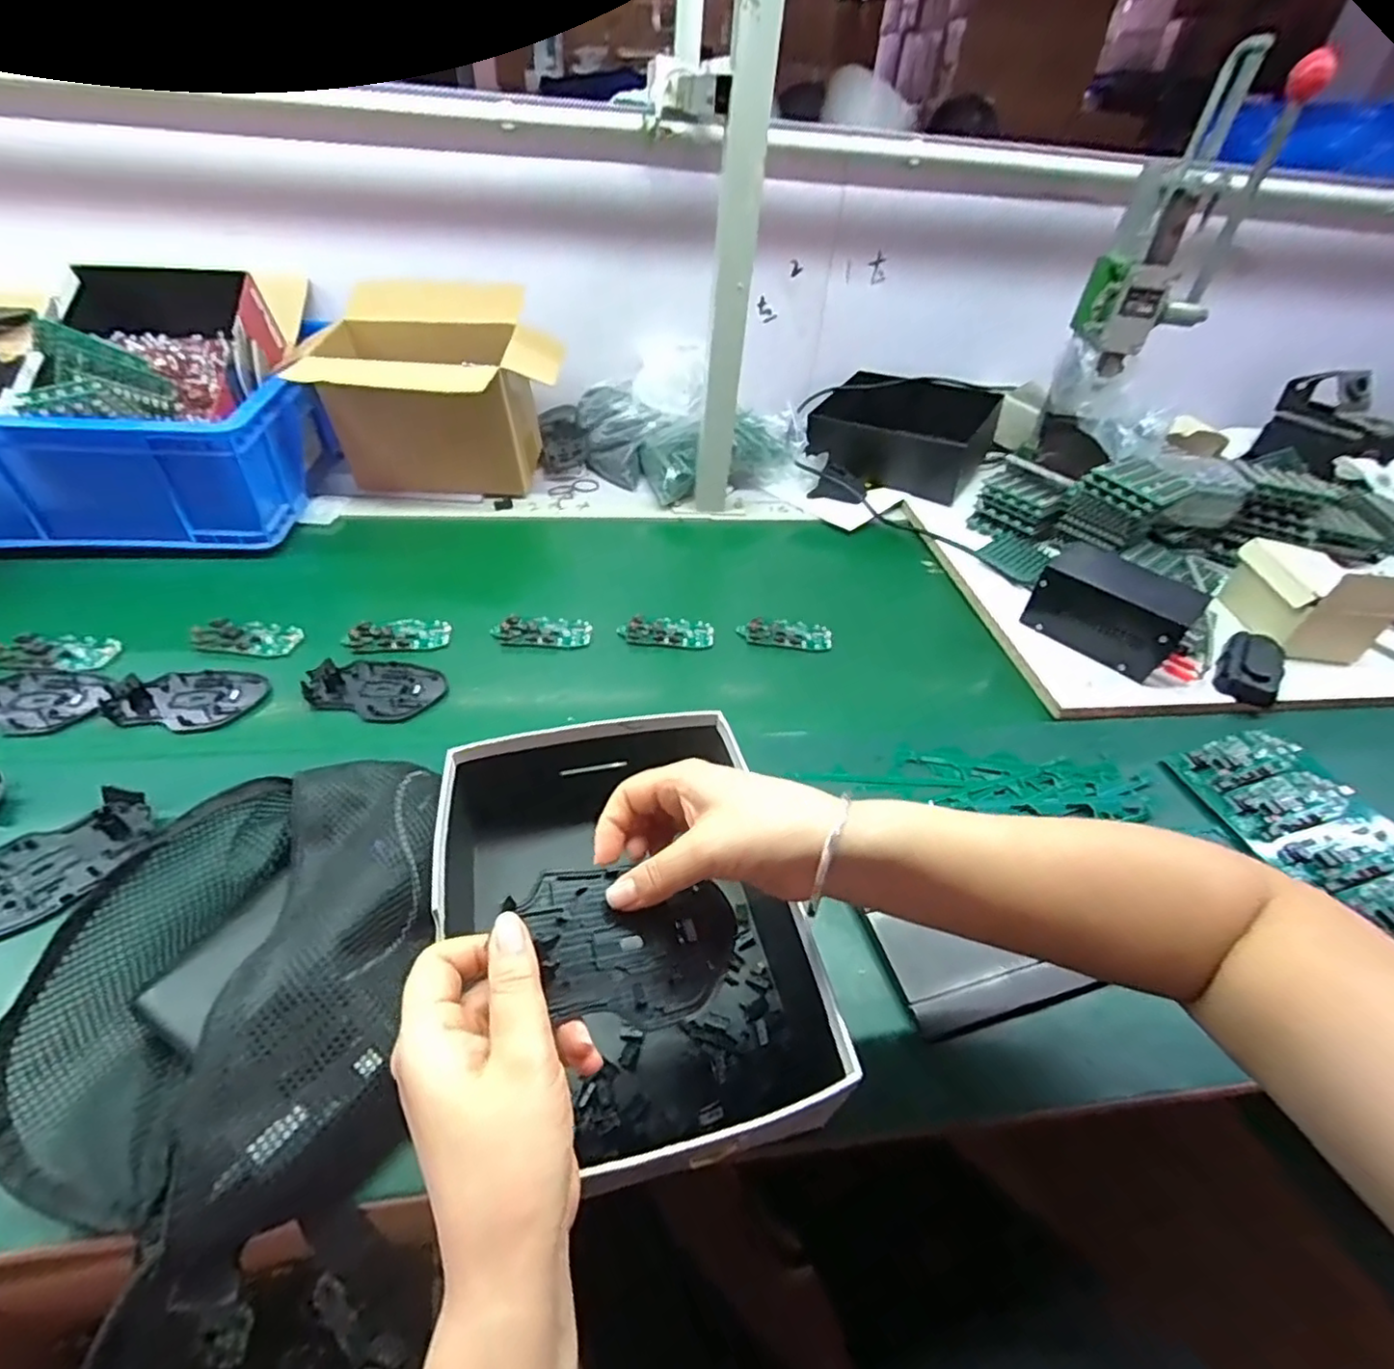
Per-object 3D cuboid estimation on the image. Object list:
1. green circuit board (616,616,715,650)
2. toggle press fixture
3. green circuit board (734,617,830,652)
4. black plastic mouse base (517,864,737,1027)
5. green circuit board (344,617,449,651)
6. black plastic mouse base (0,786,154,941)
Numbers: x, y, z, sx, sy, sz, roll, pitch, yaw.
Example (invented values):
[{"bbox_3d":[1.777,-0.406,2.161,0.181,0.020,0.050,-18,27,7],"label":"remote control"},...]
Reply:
[{"bbox_3d":[-0.032,-0.056,0.669,0.098,0.012,0.044,2,43,-5],"label":"green circuit board"},{"bbox_3d":[0.546,-0.515,0.728,0.128,0.275,0.095,25,46,19],"label":"toggle press fixture"},{"bbox_3d":[0.094,-0.054,0.684,0.097,0.010,0.047,6,43,-1],"label":"green circuit board"},{"bbox_3d":[-0.031,0.125,0.309,0.100,0.012,0.065,13,52,-17],"label":"black plastic mouse base"},{"bbox_3d":[-0.295,-0.049,0.634,0.096,0.009,0.044,-6,44,-14],"label":"green circuit board"},{"bbox_3d":[-0.432,0.120,0.430,0.074,0.015,0.114,34,49,27],"label":"black plastic mouse base"}]

